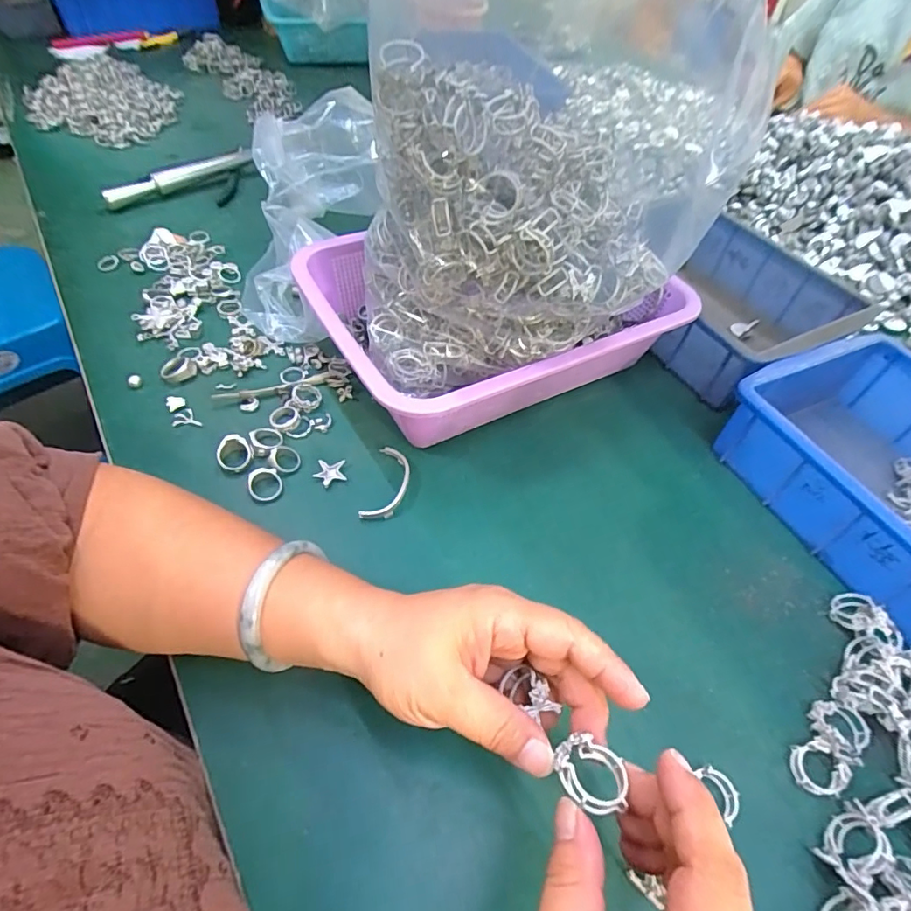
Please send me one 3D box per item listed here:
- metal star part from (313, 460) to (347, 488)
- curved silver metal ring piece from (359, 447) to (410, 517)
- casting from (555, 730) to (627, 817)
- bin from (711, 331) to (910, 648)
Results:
[{"bbox_3d":[-0.095,0.013,0.386,0.023,0.006,0.022,2,52,-3],"label":"metal star part"},{"bbox_3d":[-0.050,0.020,0.383,0.028,0.009,0.065,9,52,3],"label":"curved silver metal ring piece"},{"bbox_3d":[0.055,0.132,0.211,0.028,0.013,0.024,17,54,12],"label":"casting"},{"bbox_3d":[0.338,0.028,0.378,0.175,0.071,0.247,-17,54,-19],"label":"bin"}]

